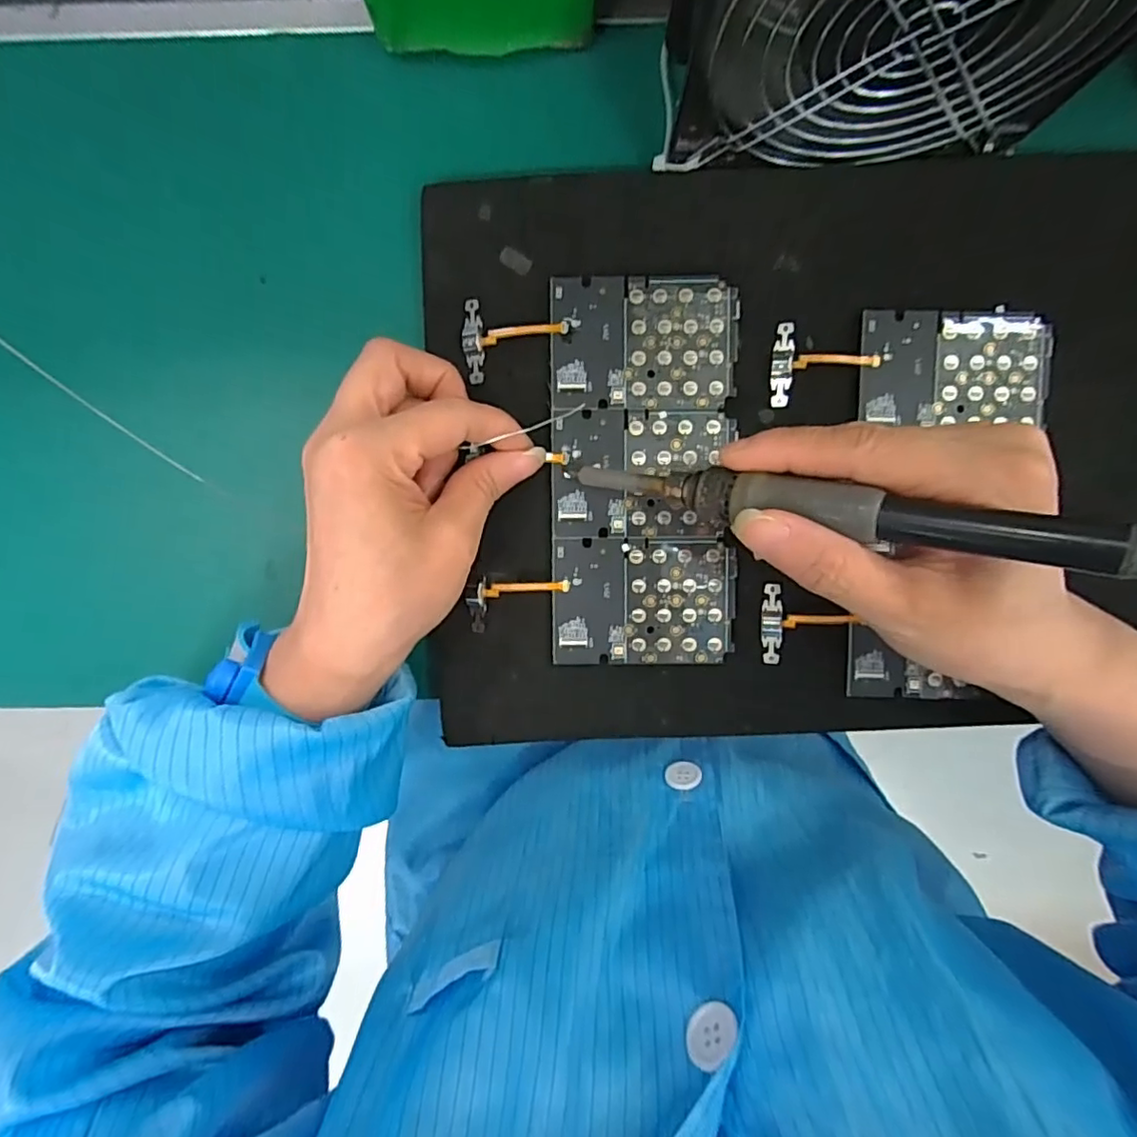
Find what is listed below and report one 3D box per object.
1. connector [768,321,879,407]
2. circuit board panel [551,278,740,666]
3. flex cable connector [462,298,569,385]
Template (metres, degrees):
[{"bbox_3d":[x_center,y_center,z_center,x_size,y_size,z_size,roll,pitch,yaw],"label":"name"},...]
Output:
[{"bbox_3d":[0.111,-0.088,0.257,0.044,0.005,0.034,1,91,0],"label":"connector"},{"bbox_3d":[0.033,-0.041,0.258,0.078,0.004,0.164,0,93,0],"label":"circuit board panel"},{"bbox_3d":[-0.024,-0.097,0.256,0.044,0.004,0.034,5,91,0],"label":"flex cable connector"}]

